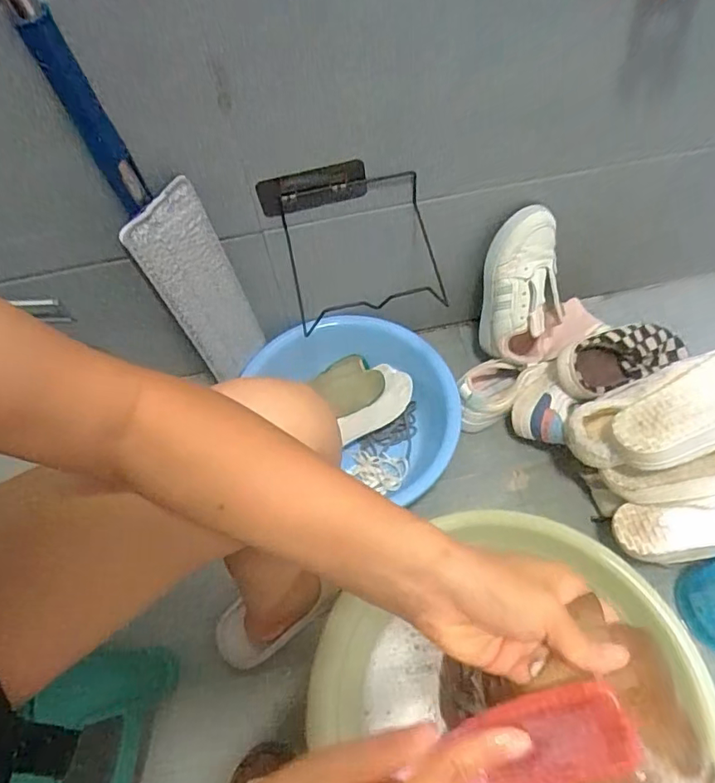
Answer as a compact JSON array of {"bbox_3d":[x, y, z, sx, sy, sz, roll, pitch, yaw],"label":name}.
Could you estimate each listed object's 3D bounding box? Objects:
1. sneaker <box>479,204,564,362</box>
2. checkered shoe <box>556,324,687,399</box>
[{"bbox_3d":[0.248,-0.147,0.780,0.116,0.230,0.080,0,29,5],"label":"sneaker"},{"bbox_3d":[0.415,-0.050,0.823,0.258,0.070,0.085,-13,60,-22],"label":"checkered shoe"}]

